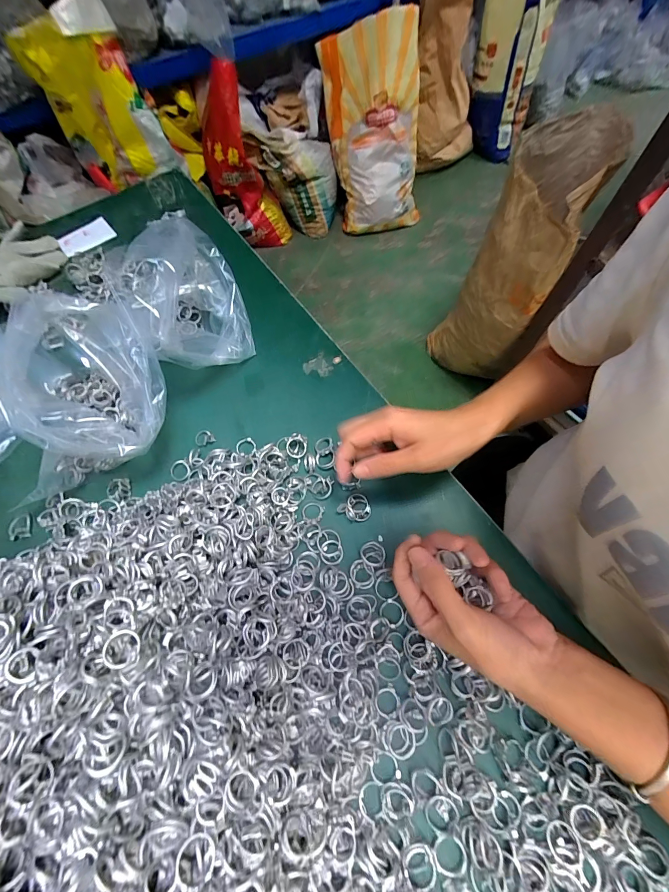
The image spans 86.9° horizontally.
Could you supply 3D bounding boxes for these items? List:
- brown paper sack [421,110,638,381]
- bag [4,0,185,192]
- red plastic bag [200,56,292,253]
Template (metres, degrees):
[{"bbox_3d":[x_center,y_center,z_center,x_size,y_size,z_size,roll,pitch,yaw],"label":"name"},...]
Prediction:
[{"bbox_3d":[0.464,-0.464,0.999,0.242,0.603,0.415,24,67,12],"label":"brown paper sack"},{"bbox_3d":[-0.681,-1.006,1.042,0.300,0.404,0.164,-25,66,-11],"label":"bag"},{"bbox_3d":[-0.350,-1.080,1.400,0.216,0.548,0.237,30,68,14],"label":"red plastic bag"}]

